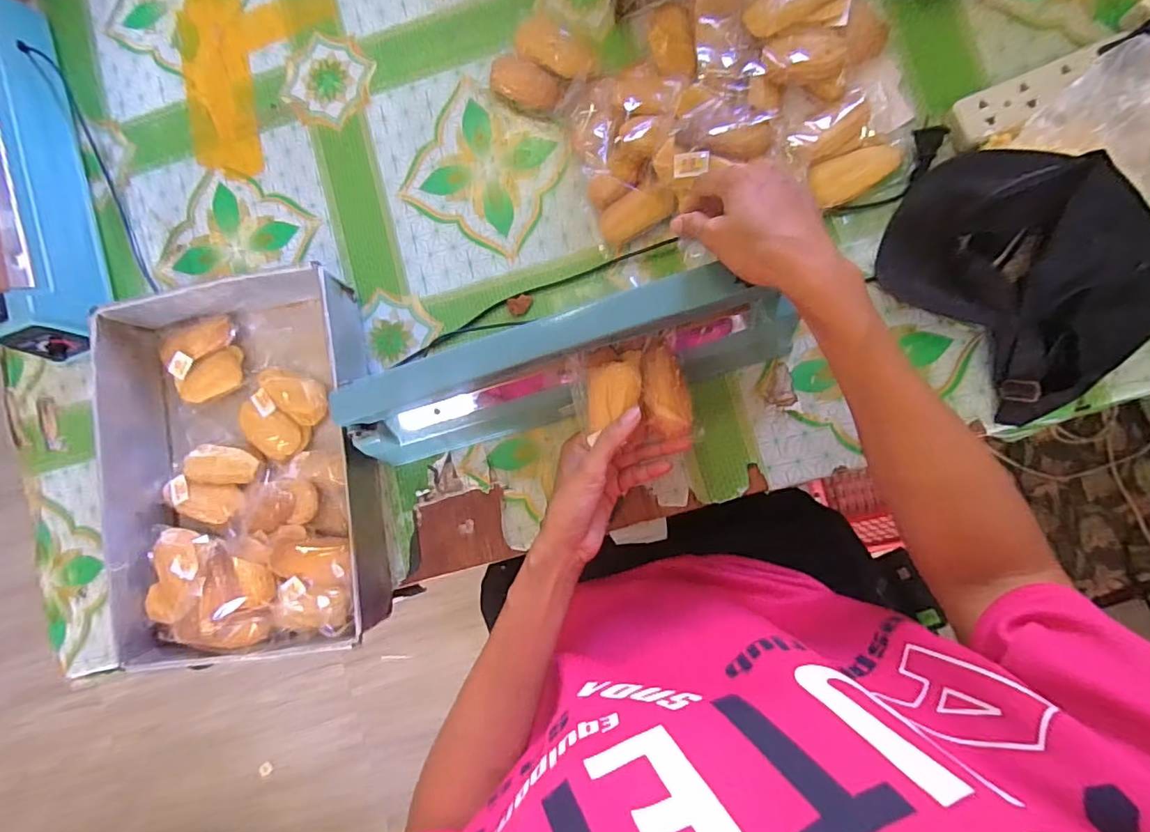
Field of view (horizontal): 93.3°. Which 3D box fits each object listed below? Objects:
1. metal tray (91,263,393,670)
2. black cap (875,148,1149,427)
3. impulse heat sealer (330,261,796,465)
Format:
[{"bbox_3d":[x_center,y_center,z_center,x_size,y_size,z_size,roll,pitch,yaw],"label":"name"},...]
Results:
[{"bbox_3d":[-0.322,0.048,0.528,0.255,0.068,0.350,-8,85,7],"label":"metal tray"},{"bbox_3d":[0.370,-0.123,0.442,0.155,0.073,0.214,-36,82,4],"label":"black cap"},{"bbox_3d":[-0.014,-0.035,0.462,0.370,0.102,0.067,-16,84,7],"label":"impulse heat sealer"}]

